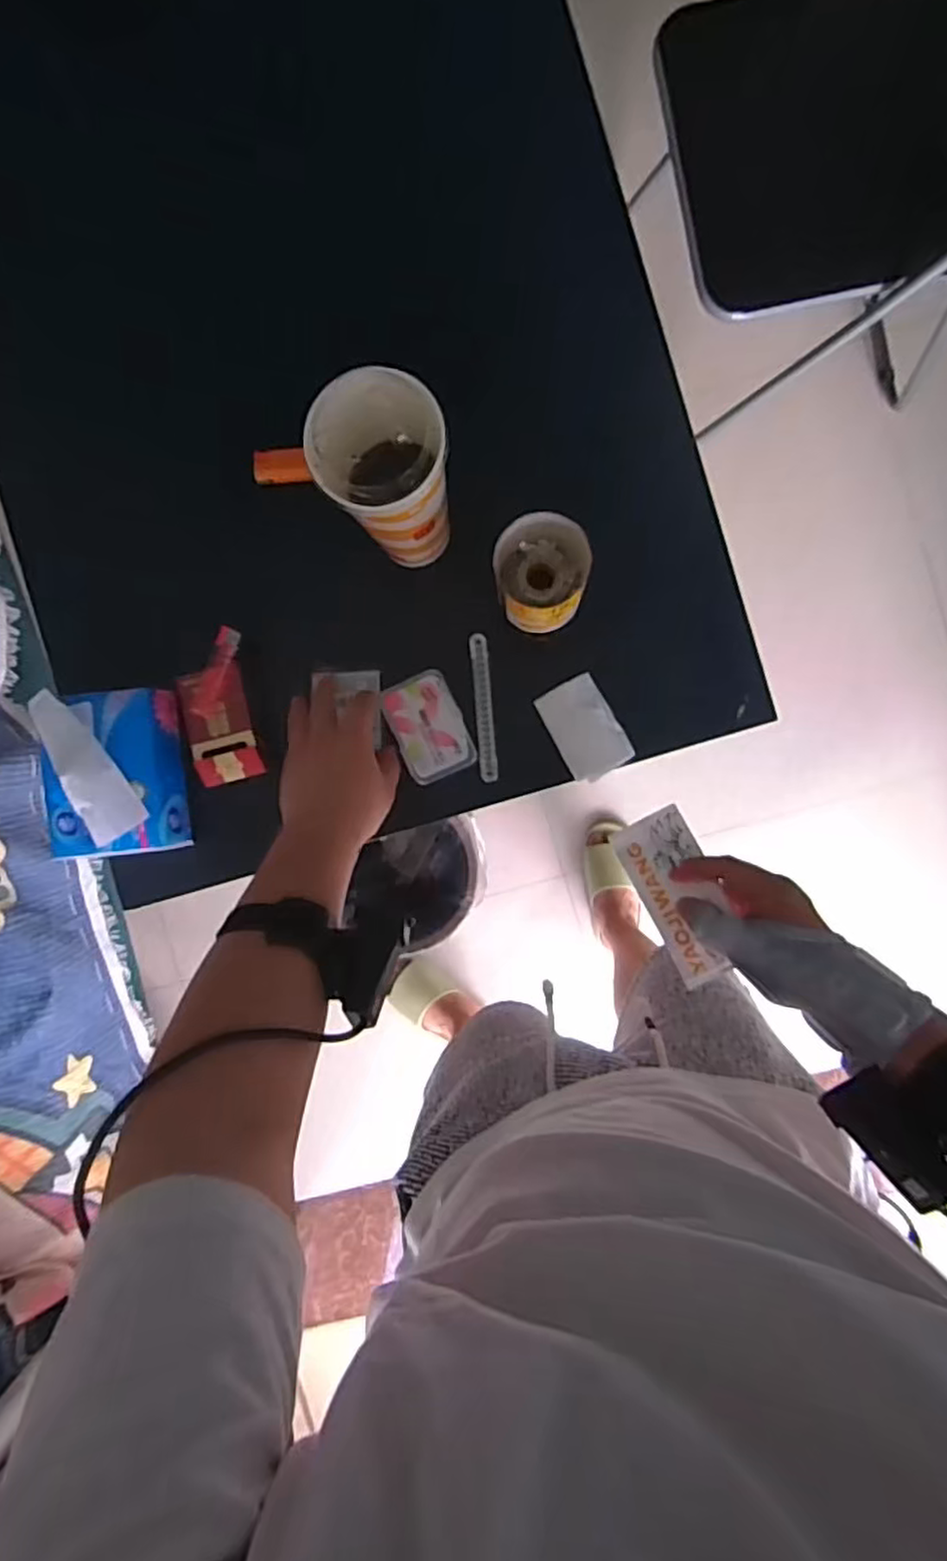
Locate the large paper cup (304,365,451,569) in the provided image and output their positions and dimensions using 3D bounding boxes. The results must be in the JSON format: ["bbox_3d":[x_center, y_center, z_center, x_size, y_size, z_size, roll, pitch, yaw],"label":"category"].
[{"bbox_3d":[-0.057,-0.214,0.491,0.082,0.155,0.079,0,92,5],"label":"large paper cup"}]

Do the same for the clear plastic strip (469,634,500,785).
[{"bbox_3d":[0.009,-0.062,0.592,0.015,0.005,0.127,-4,91,13],"label":"clear plastic strip"}]

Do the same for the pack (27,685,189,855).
[{"bbox_3d":[-0.305,-0.003,0.568,0.102,0.068,0.139,-4,92,5],"label":"pack"}]

